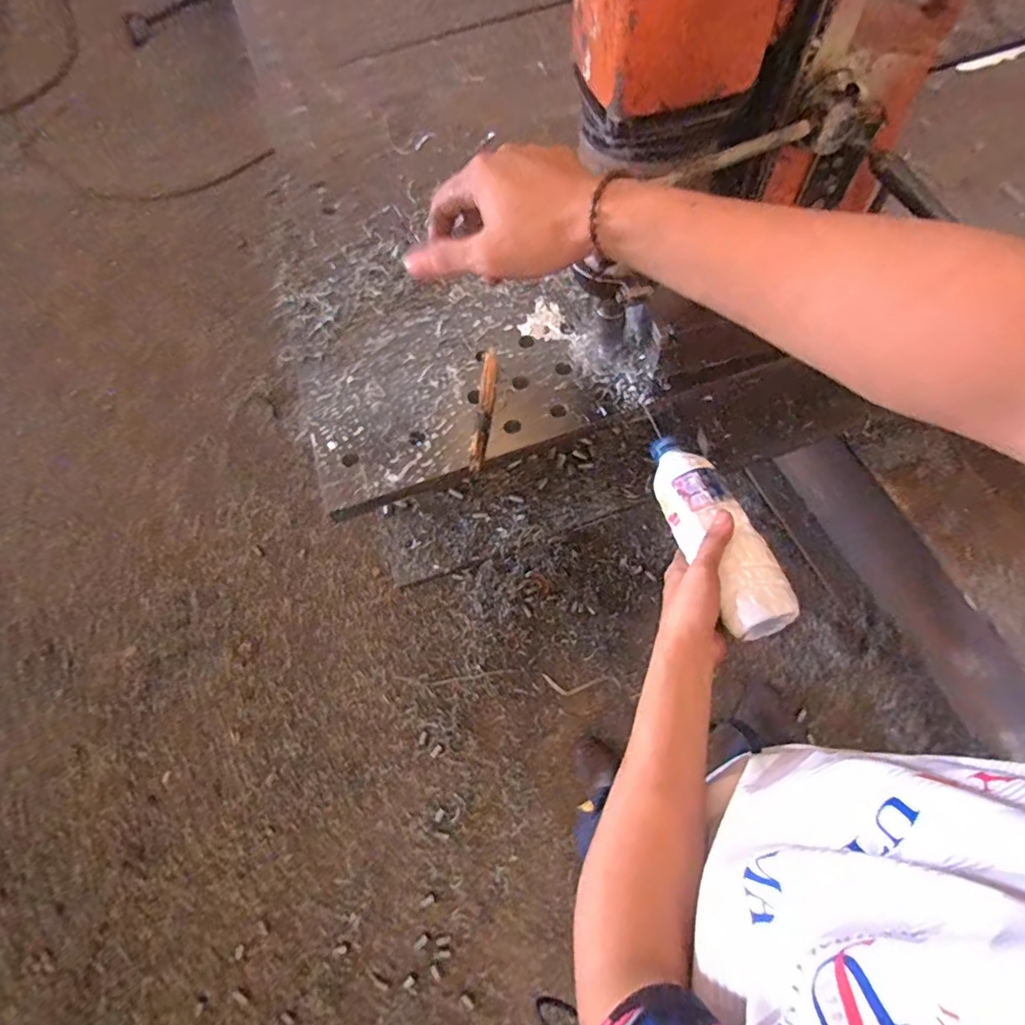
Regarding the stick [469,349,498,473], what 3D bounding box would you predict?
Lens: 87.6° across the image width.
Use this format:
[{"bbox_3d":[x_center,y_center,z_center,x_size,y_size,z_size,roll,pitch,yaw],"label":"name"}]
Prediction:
[{"bbox_3d":[-0.040,-0.154,0.777,0.024,0.021,0.216,3,67,5],"label":"stick"}]

